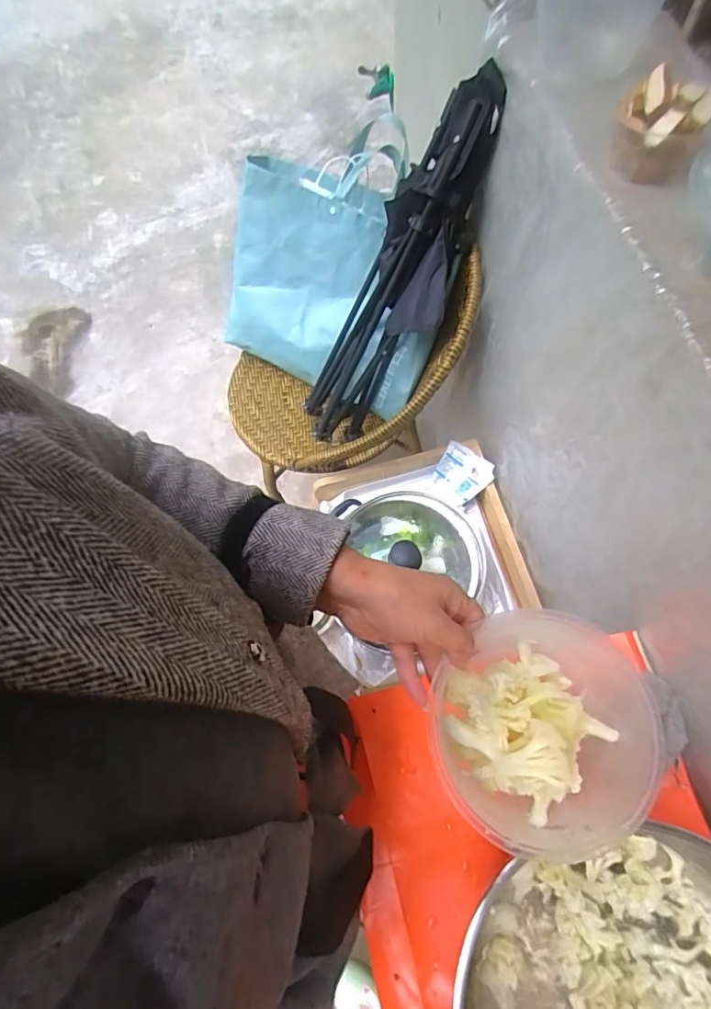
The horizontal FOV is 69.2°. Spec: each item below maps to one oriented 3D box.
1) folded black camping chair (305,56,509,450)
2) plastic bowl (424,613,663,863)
[{"bbox_3d":[0.075,-0.386,0.943,0.132,0.665,0.236,-15,62,-36],"label":"folded black camping chair"},{"bbox_3d":[0.147,0.179,0.414,0.160,0.079,0.166,-1,66,2],"label":"plastic bowl"}]

